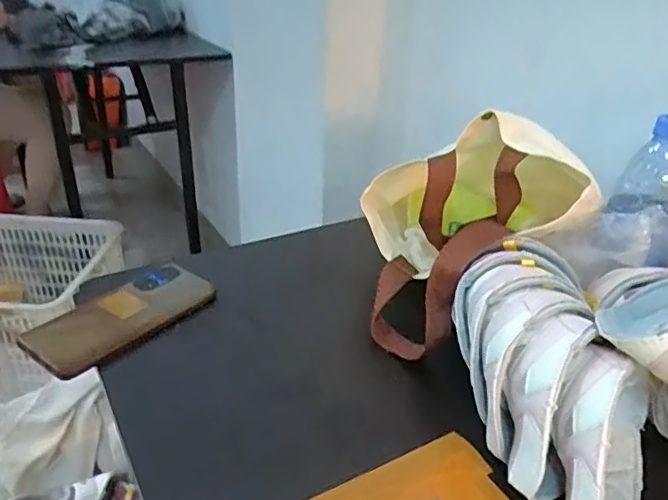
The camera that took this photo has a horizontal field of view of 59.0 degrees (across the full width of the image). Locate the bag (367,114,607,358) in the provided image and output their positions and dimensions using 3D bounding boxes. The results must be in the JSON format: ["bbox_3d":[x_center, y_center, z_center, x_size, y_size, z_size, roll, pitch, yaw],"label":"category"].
[{"bbox_3d":[0.137,-0.040,0.570,0.196,0.167,0.274,14,31,19],"label":"bag"}]

